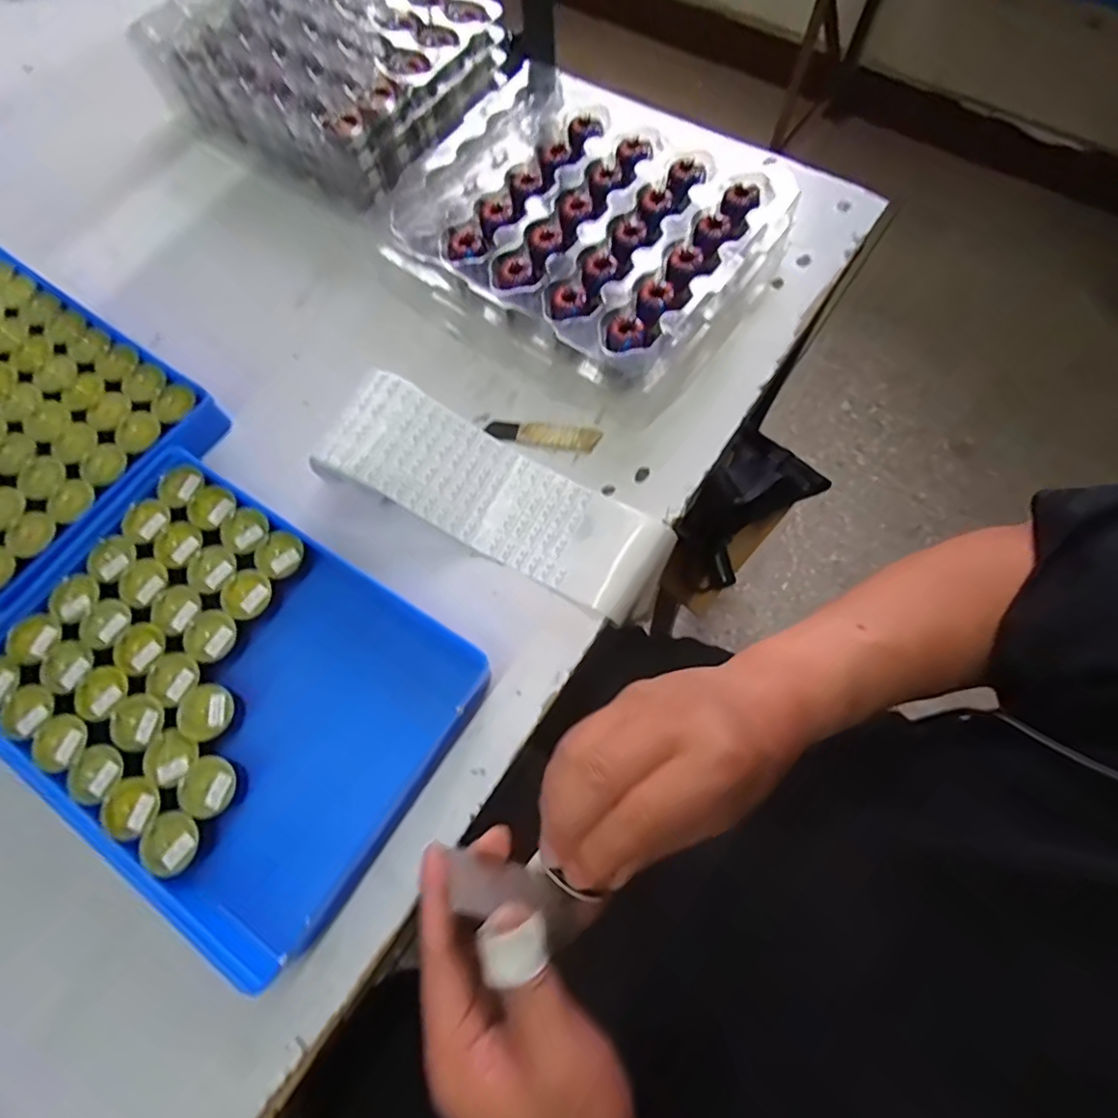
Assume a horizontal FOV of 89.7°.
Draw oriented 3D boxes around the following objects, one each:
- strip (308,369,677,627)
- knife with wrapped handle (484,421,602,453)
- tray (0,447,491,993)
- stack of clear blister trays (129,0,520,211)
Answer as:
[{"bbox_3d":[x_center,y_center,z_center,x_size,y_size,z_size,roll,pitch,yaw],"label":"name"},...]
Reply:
[{"bbox_3d":[-0.044,-0.046,0.433,0.267,0.060,0.092,26,73,11],"label":"strip"},{"bbox_3d":[-0.014,-0.104,0.469,0.093,0.010,0.022,7,71,5],"label":"knife with wrapped handle"},{"bbox_3d":[-0.237,0.082,0.389,0.319,0.032,0.229,31,74,12],"label":"tray"},{"bbox_3d":[-0.242,-0.522,0.589,0.306,0.068,0.242,33,75,13],"label":"stack of clear blister trays"}]

